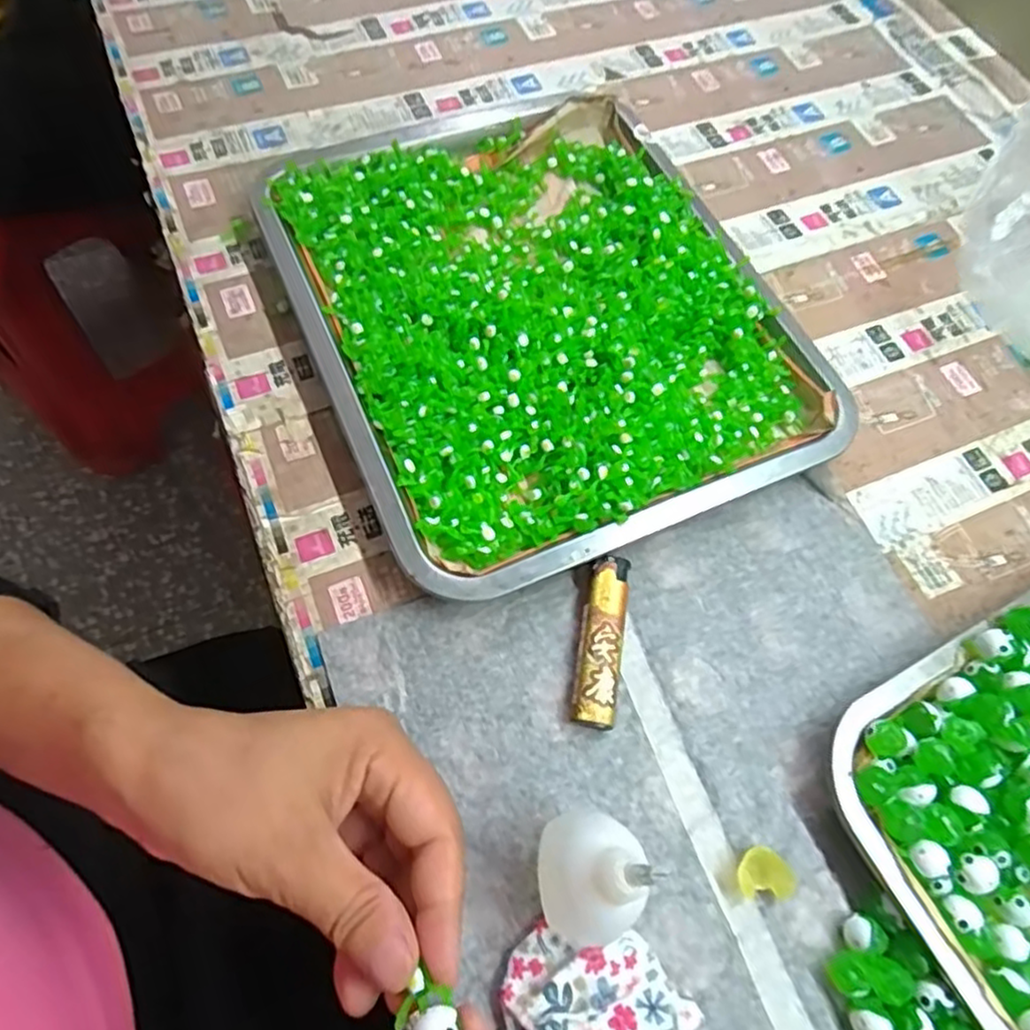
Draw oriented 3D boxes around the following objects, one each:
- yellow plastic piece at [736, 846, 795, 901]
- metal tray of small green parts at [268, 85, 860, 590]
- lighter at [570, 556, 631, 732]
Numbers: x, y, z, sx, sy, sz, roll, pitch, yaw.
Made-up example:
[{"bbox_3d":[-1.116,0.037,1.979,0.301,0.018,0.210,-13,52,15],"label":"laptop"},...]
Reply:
[{"bbox_3d":[0.104,0.149,0.283,0.023,0.008,0.019,-2,65,-4],"label":"yellow plastic piece"},{"bbox_3d":[0.013,-0.121,0.399,0.257,0.031,0.307,-21,68,-12],"label":"metal tray of small green parts"},{"bbox_3d":[0.040,0.058,0.317,0.020,0.013,0.078,9,65,1],"label":"lighter"}]

